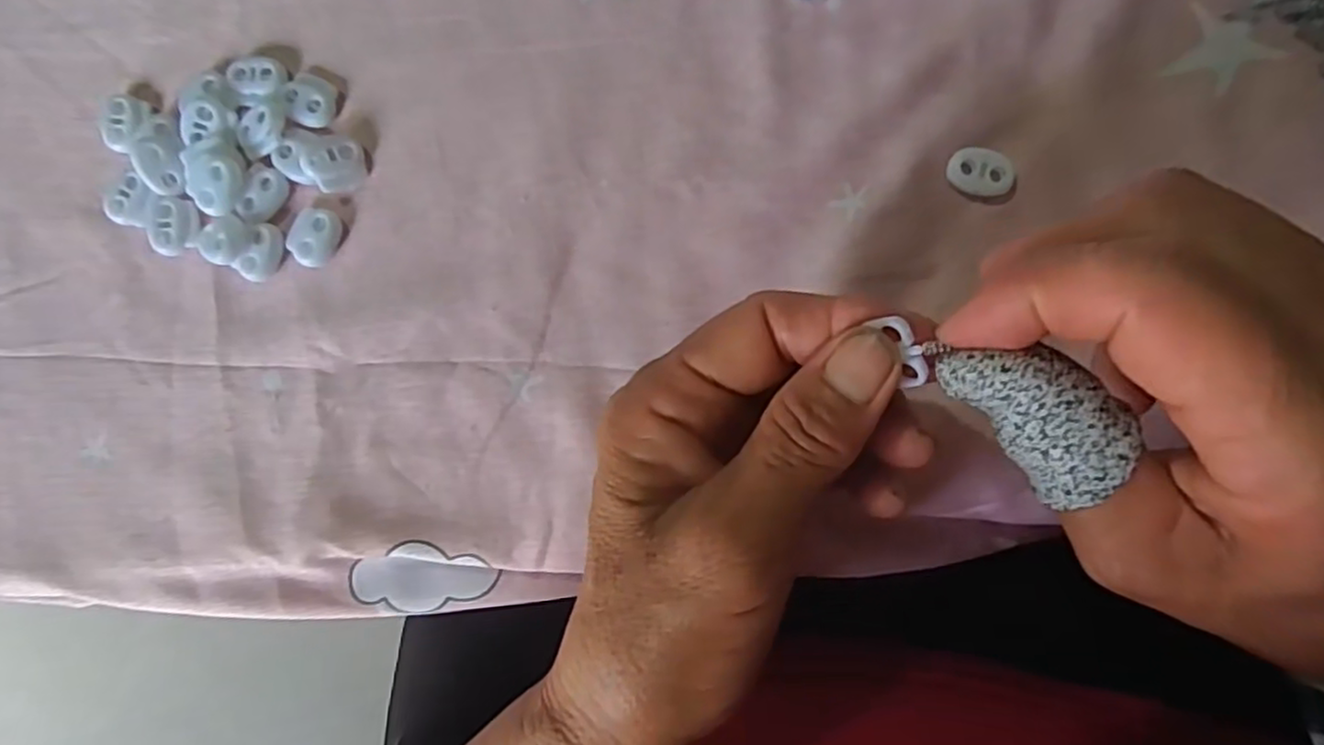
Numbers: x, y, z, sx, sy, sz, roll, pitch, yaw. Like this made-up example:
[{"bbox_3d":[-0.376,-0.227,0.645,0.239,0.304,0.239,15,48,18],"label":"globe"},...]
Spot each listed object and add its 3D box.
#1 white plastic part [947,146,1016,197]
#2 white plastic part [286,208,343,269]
[{"bbox_3d":[0.111,-0.070,0.249,0.023,0.004,0.016,10,89,6],"label":"white plastic part"},{"bbox_3d":[-0.131,-0.051,0.269,0.017,0.005,0.022,37,92,5],"label":"white plastic part"}]

